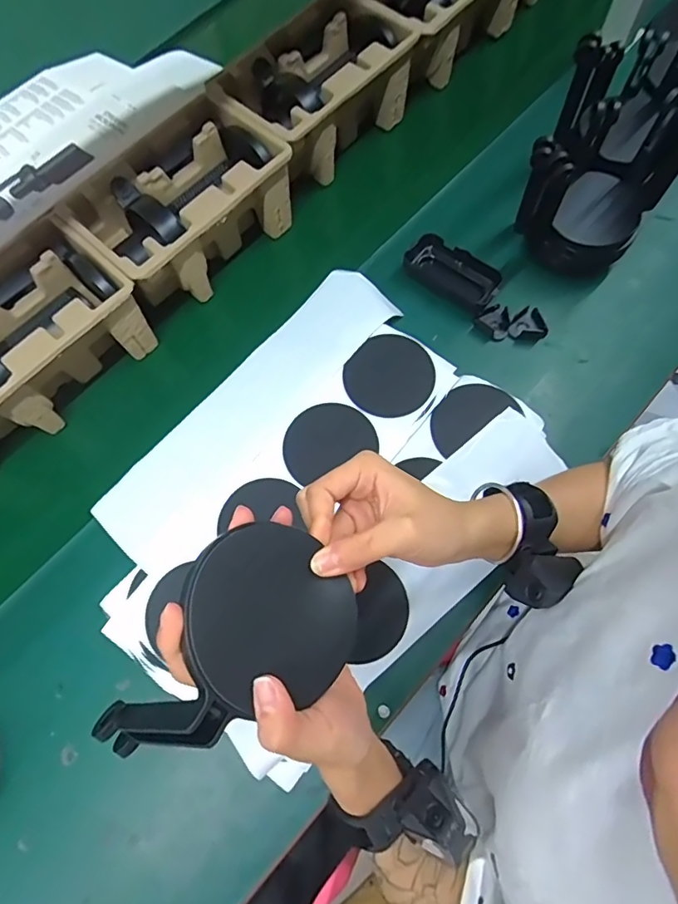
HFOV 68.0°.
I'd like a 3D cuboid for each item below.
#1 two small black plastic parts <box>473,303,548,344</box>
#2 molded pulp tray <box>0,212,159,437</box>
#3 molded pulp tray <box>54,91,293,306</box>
[{"bbox_3d":[0.189,-0.141,0.553,0.075,0.014,0.038,5,75,3],"label":"two small black plastic parts"},{"bbox_3d":[-0.325,-0.113,0.529,0.141,0.097,0.226,42,77,14],"label":"molded pulp tray"},{"bbox_3d":[-0.173,-0.272,0.572,0.144,0.093,0.222,38,76,13],"label":"molded pulp tray"}]

